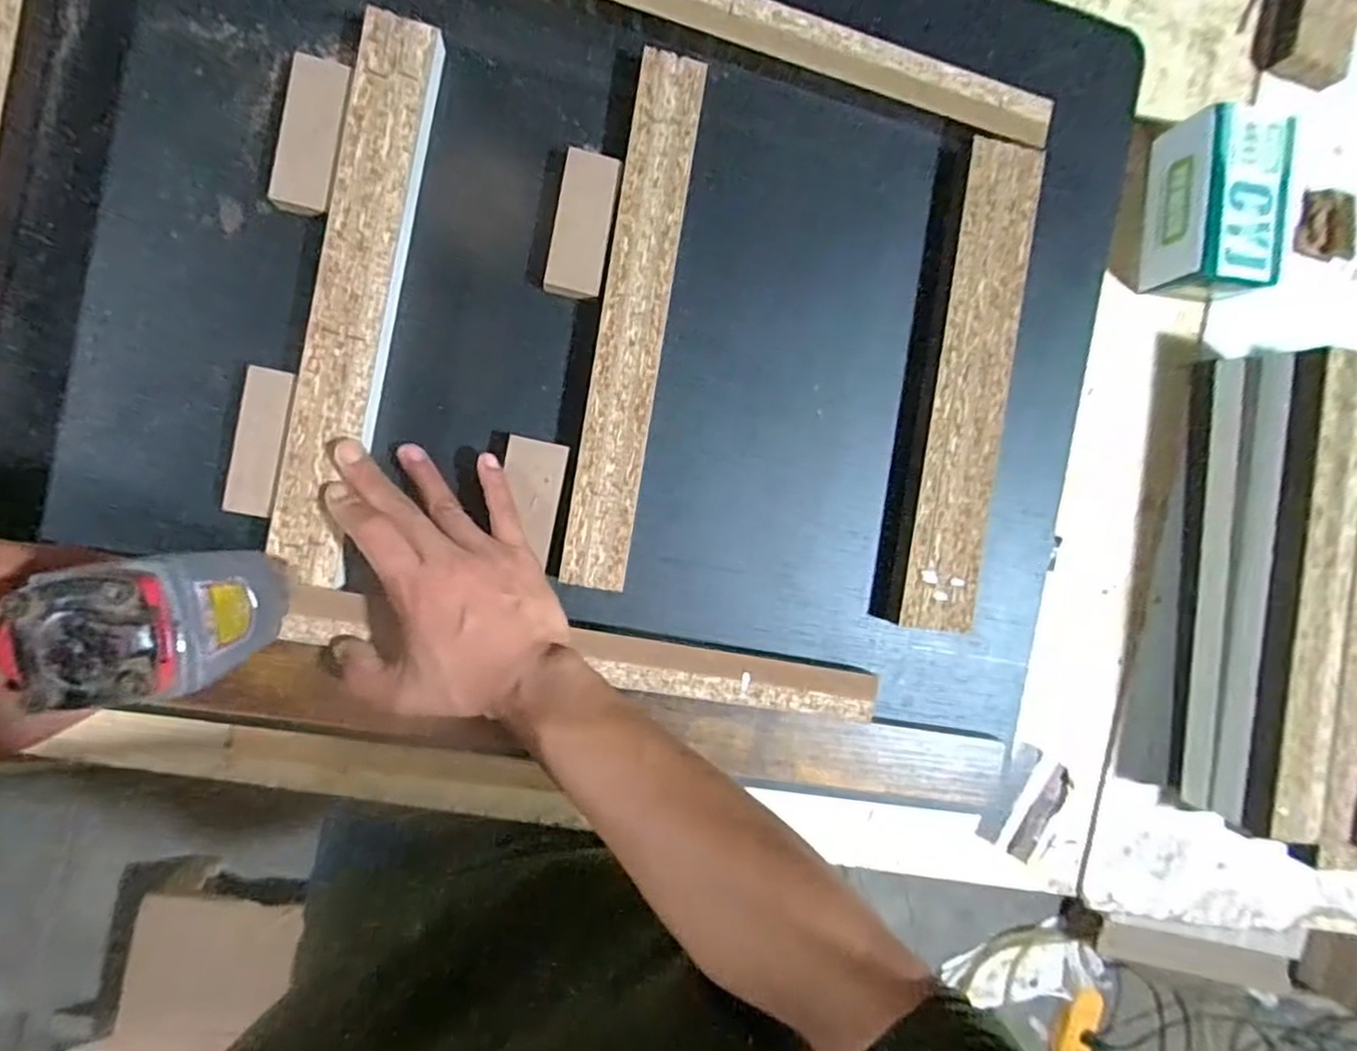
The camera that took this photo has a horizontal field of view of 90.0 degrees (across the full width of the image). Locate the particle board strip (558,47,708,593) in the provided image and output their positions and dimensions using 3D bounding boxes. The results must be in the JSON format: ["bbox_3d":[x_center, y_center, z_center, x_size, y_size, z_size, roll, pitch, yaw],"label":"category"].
[{"bbox_3d":[-0.027,-0.118,0.406,0.038,0.027,0.306,9,91,-7],"label":"particle board strip"}]

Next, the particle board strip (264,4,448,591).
[{"bbox_3d":[-0.179,-0.123,0.381,0.042,0.028,0.305,11,90,-7],"label":"particle board strip"}]

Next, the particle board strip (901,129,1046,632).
[{"bbox_3d":[0.185,-0.087,0.436,0.047,0.023,0.304,8,91,-7],"label":"particle board strip"}]

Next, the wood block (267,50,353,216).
[{"bbox_3d":[-0.198,-0.211,0.370,0.031,0.015,0.082,13,90,-7],"label":"wood block"}]

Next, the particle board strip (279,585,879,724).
[{"bbox_3d":[-0.044,0.079,0.403,0.344,0.012,0.031,11,91,-10],"label":"particle board strip"}]

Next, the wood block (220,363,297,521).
[{"bbox_3d":[-0.226,-0.045,0.373,0.025,0.021,0.079,11,91,-7],"label":"wood block"}]

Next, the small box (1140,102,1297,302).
[{"bbox_3d":[0.363,-0.214,0.459,0.066,0.054,0.110,4,91,-10],"label":"small box"}]

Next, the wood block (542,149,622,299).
[{"bbox_3d":[-0.055,-0.173,0.393,0.033,0.010,0.081,11,91,-7],"label":"wood block"}]

